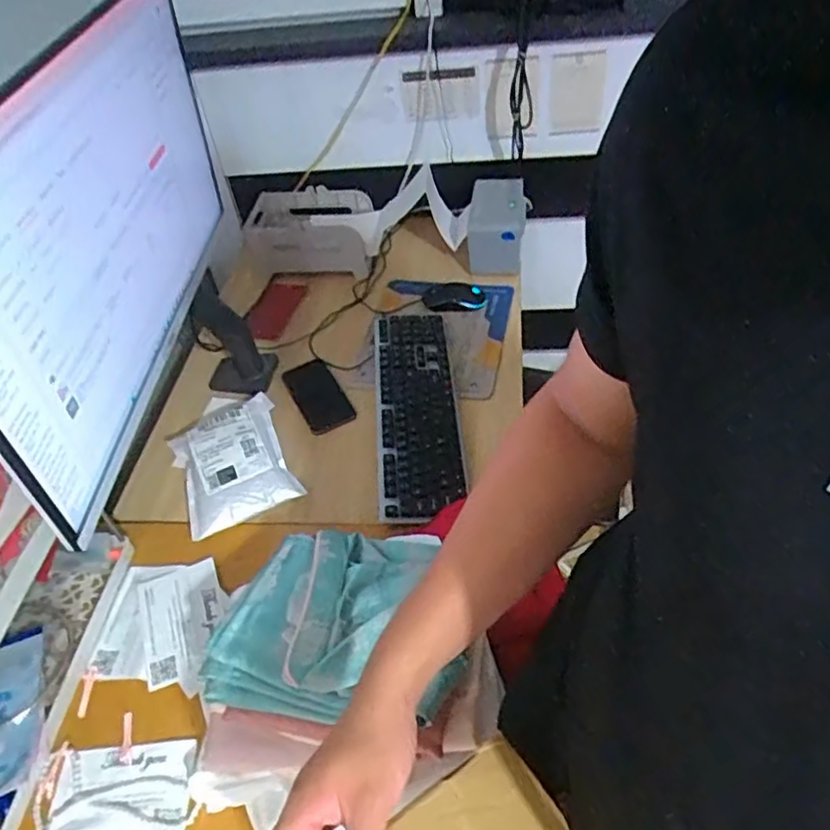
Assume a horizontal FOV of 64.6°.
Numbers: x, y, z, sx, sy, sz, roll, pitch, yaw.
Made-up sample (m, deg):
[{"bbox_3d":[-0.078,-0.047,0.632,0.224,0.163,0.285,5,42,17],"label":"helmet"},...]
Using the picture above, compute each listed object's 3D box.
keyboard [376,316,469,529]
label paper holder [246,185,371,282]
[{"bbox_3d":[0.000,-0.026,1.022,0.122,0.032,0.455,-6,47,1],"label":"keyboard"},{"bbox_3d":[-0.215,-0.372,1.366,0.262,0.125,0.179,-10,47,-3],"label":"label paper holder"}]

